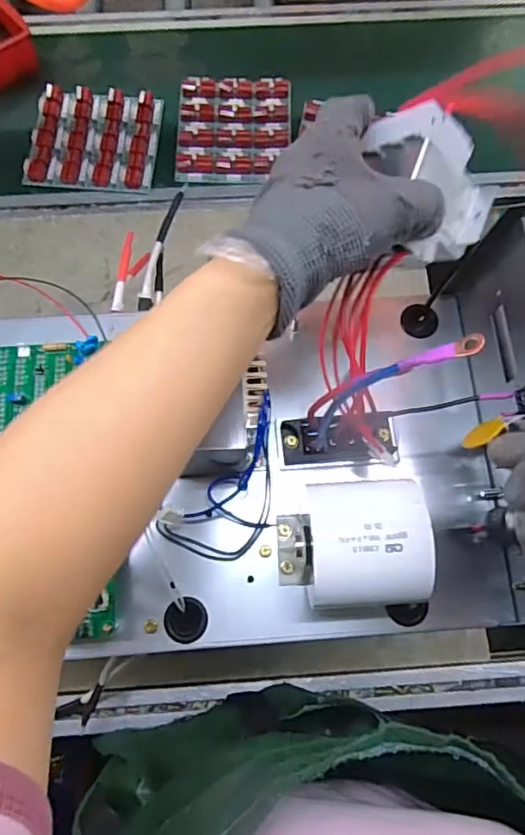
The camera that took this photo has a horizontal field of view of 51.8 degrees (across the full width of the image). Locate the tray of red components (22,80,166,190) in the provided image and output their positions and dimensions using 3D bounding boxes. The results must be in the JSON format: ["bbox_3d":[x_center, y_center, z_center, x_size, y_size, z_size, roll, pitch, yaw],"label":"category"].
[{"bbox_3d":[-0.243,-0.406,0.783,0.182,0.015,0.164,4,74,0],"label":"tray of red components"}]

